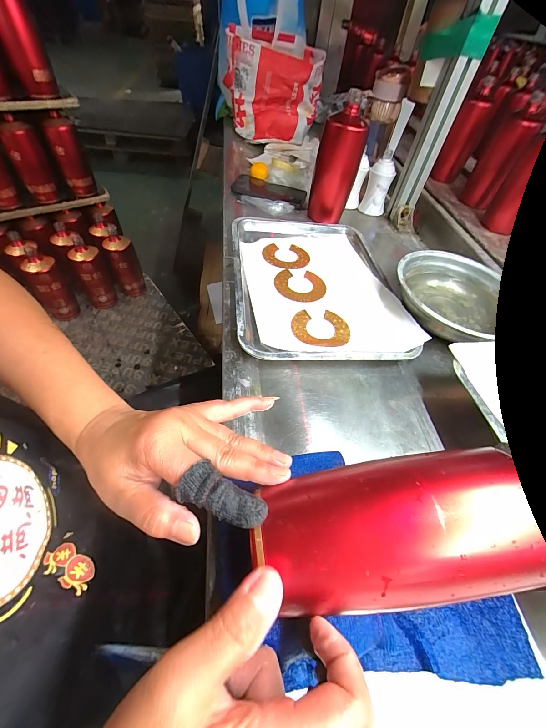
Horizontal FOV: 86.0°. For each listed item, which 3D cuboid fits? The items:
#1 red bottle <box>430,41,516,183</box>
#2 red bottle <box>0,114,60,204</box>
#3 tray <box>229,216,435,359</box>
[{"bbox_3d":[0.498,-0.609,0.739,0.072,0.253,0.078,26,56,13],"label":"red bottle"},{"bbox_3d":[-0.651,-0.535,0.794,0.080,0.189,0.067,-26,61,-22],"label":"red bottle"},{"bbox_3d":[0.066,-0.142,0.475,0.254,0.037,0.338,-3,55,-7],"label":"tray"}]

